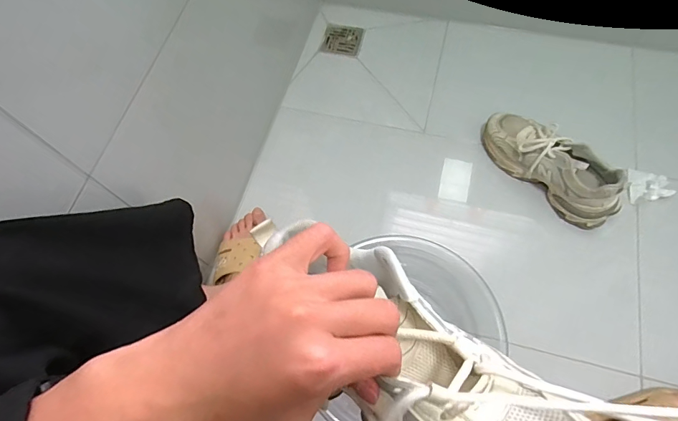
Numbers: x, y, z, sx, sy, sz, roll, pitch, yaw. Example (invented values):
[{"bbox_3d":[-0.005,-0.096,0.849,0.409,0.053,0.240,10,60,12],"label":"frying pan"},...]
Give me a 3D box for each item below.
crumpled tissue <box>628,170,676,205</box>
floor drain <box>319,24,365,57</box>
[{"bbox_3d":[0.608,-0.058,0.801,0.072,0.041,0.075,-5,62,1],"label":"crumpled tissue"},{"bbox_3d":[0.010,-0.441,1.051,0.101,0.004,0.103,12,68,7],"label":"floor drain"}]

